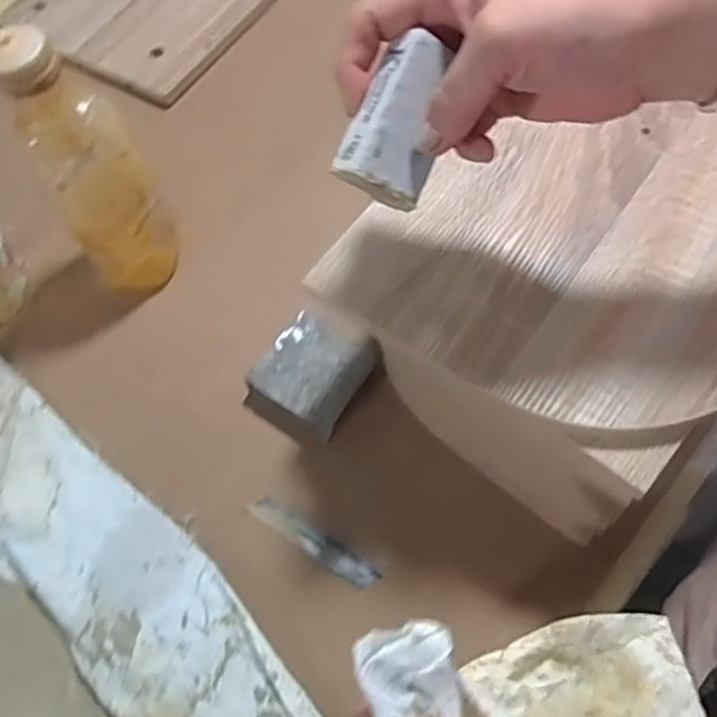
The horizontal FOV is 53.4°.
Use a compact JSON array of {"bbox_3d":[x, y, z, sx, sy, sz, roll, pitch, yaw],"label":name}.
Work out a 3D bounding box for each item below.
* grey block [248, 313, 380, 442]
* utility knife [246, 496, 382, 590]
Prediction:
[{"bbox_3d":[-0.031,0.008,0.508,0.068,0.021,0.072,29,68,14],"label":"grey block"},{"bbox_3d":[-0.030,0.119,0.466,0.094,0.004,0.018,29,68,15],"label":"utility knife"}]

